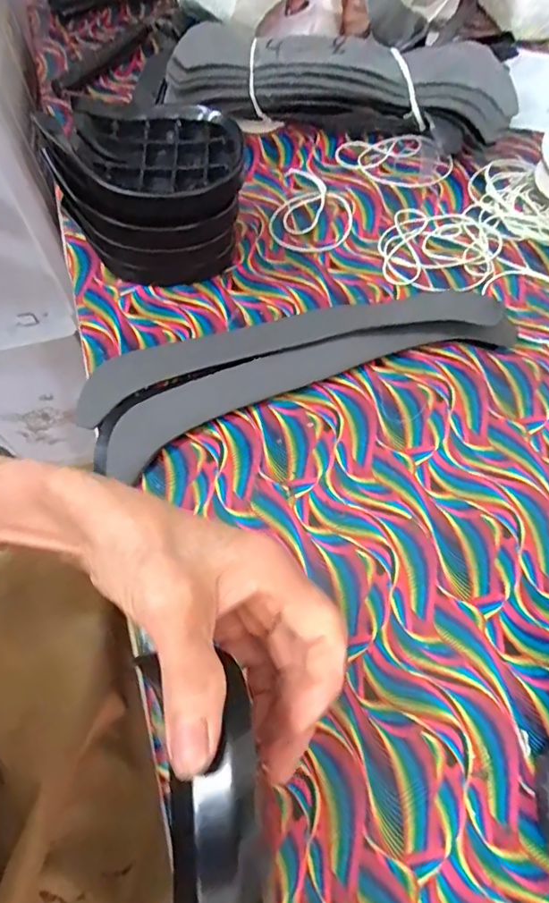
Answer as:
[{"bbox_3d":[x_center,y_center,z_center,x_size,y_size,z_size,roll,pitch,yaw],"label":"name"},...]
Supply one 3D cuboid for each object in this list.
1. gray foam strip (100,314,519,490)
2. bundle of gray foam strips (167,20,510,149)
[{"bbox_3d":[0.025,-0.052,0.372,0.297,0.015,0.056,-19,64,-8],"label":"gray foam strip"},{"bbox_3d":[0.059,-0.322,0.473,0.297,0.069,0.096,5,63,4],"label":"bundle of gray foam strips"}]

